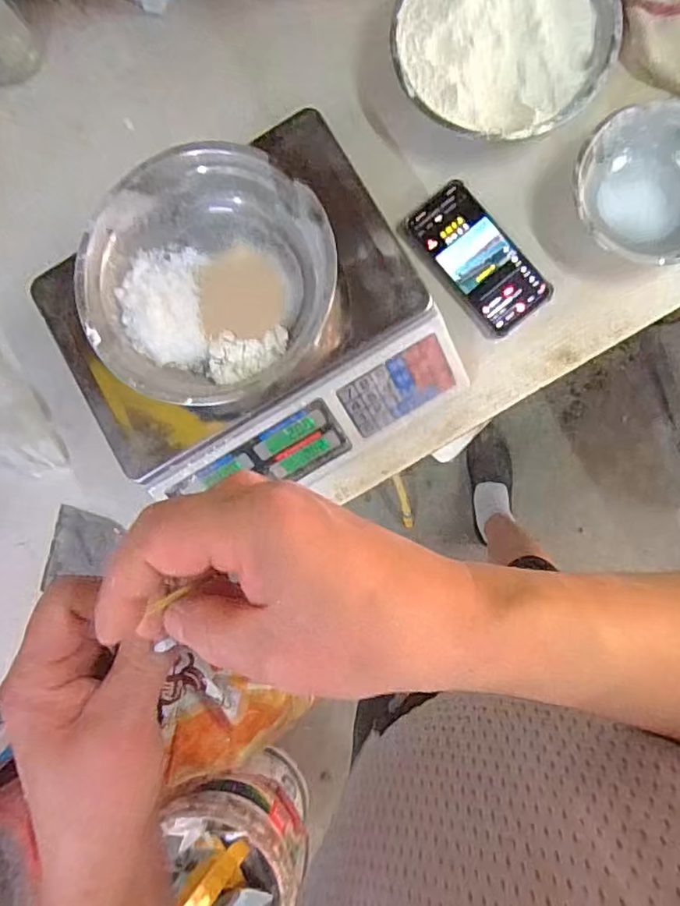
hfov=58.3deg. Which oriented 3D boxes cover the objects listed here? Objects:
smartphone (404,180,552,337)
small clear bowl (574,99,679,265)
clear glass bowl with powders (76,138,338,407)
[{"bbox_3d":[0.146,-0.208,0.656,0.076,0.011,0.165,-37,86,3],"label":"smartphone"},{"bbox_3d":[0.317,-0.267,0.621,0.160,0.050,0.156,16,90,5],"label":"small clear bowl"},{"bbox_3d":[-0.119,-0.154,0.537,0.200,0.074,0.209,0,89,5],"label":"clear glass bowl with powders"}]

